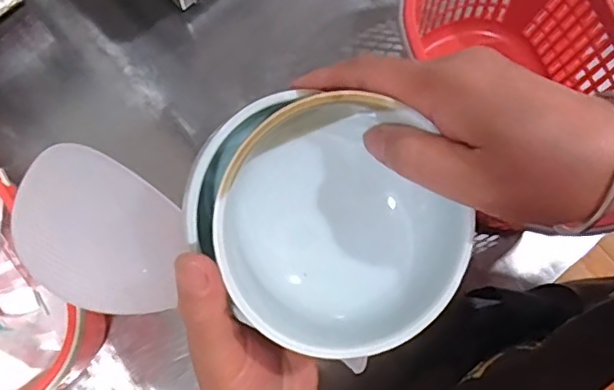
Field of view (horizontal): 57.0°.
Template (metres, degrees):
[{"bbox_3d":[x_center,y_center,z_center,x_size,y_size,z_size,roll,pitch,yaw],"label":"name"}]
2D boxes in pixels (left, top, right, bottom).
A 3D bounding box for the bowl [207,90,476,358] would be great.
[{"bbox_3d":[0.019,0.016,0.262,0.118,0.055,0.118,0,89,-7],"label":"bowl"}]

